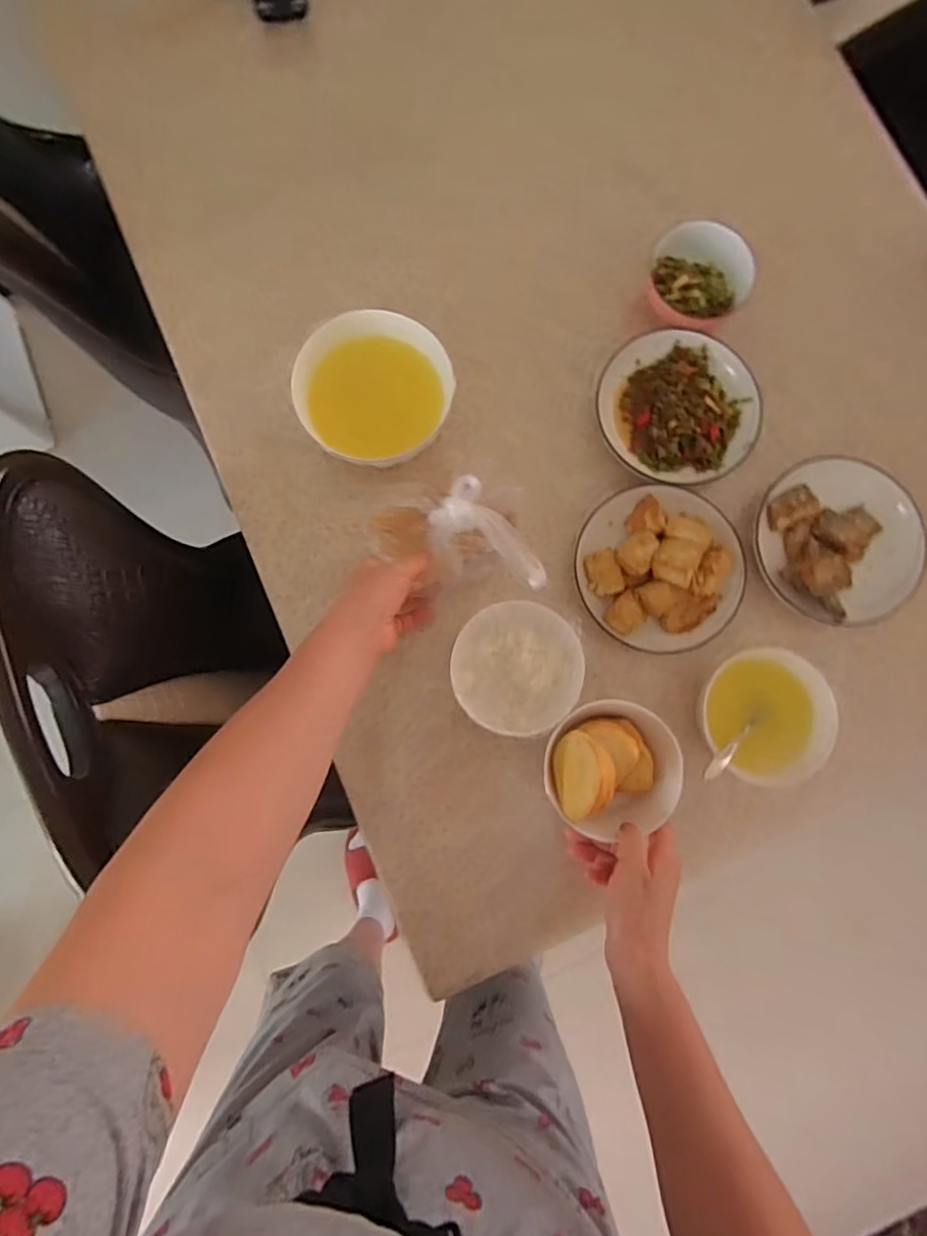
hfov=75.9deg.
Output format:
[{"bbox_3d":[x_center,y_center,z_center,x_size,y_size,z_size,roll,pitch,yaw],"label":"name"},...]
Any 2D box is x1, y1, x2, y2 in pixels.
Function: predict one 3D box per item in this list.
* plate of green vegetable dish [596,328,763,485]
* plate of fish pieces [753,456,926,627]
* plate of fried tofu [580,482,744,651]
[{"bbox_3d":[0.233,-0.229,0.655,0.176,0.032,0.168,45,83,3],"label":"plate of green vegetable dish"},{"bbox_3d":[0.398,-0.082,0.634,0.178,0.047,0.171,40,83,3],"label":"plate of fish pieces"},{"bbox_3d":[0.206,-0.054,0.615,0.169,0.065,0.165,0,83,-2],"label":"plate of fried tofu"}]

